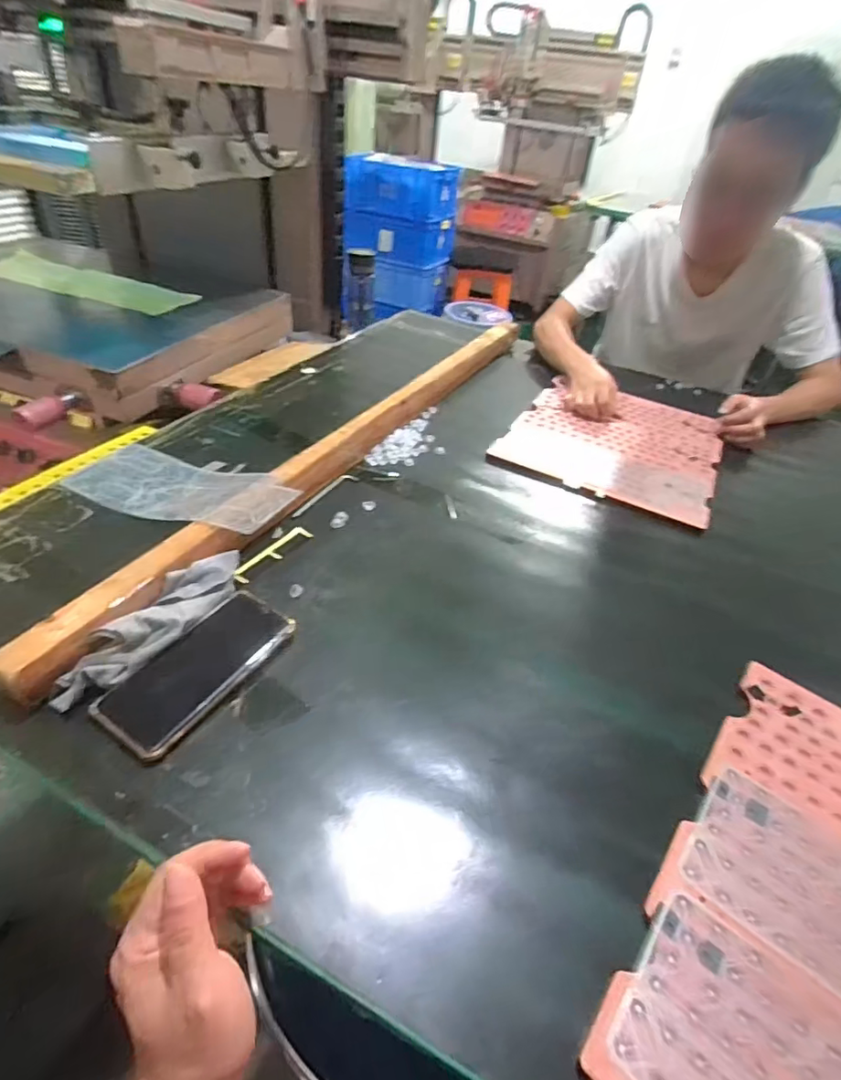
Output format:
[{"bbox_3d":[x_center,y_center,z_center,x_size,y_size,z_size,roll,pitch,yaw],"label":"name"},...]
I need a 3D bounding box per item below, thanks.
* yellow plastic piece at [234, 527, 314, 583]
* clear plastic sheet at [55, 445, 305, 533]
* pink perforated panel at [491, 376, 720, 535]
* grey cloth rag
[{"bbox_3d":[-0.164,0.014,0.612,0.023,0.005,0.104,27,44,22],"label":"yellow plastic piece"},{"bbox_3d":[-0.301,-0.071,0.672,0.314,0.041,0.125,21,41,16],"label":"clear plastic sheet"},{"bbox_3d":[0.324,-0.170,0.910,0.318,0.008,0.359,23,42,18],"label":"pink perforated panel"},{"bbox_3d":[-0.237,0.072,0.498,0.043,0.032,0.194,23,42,18],"label":"grey cloth rag"}]

